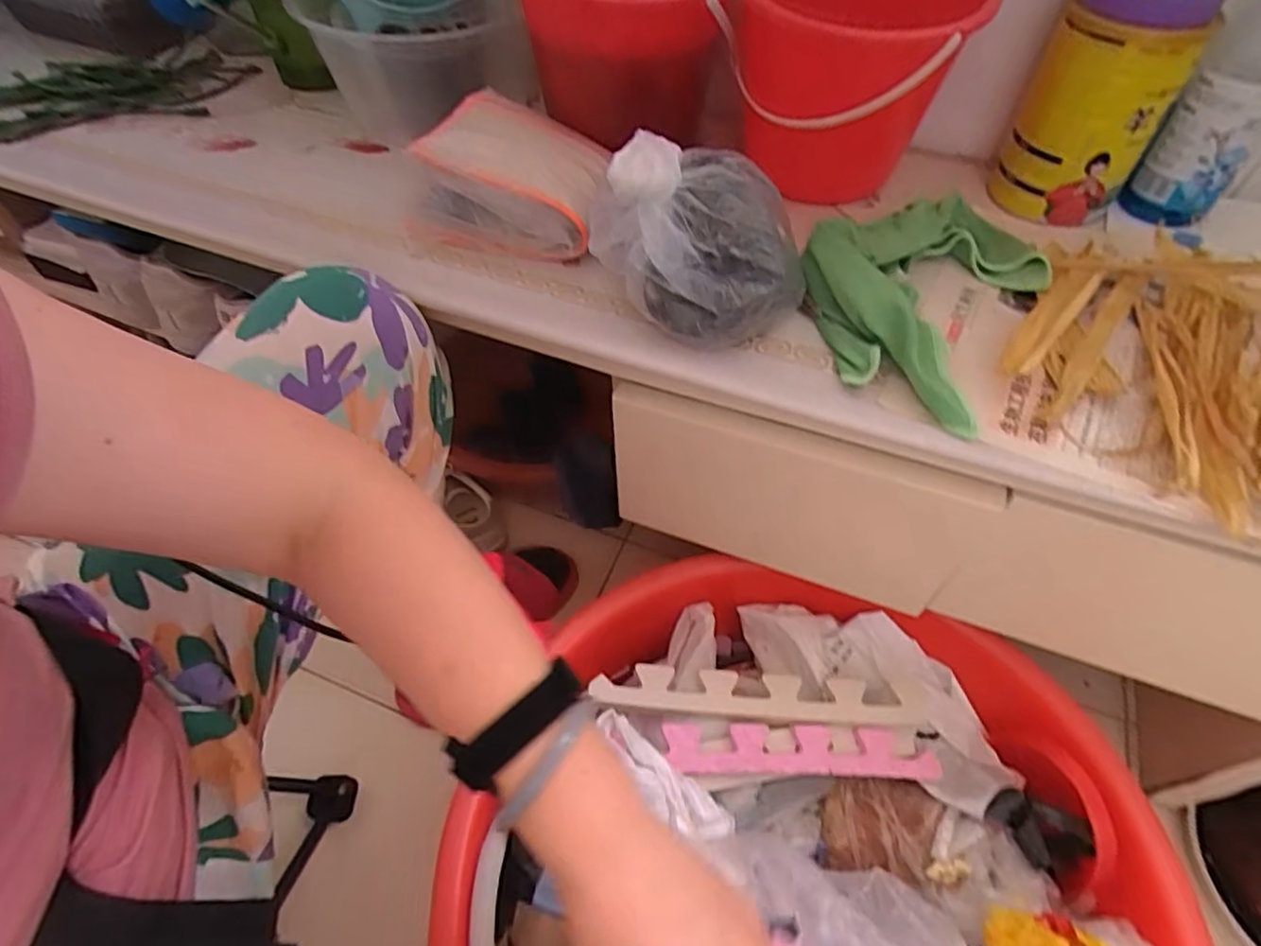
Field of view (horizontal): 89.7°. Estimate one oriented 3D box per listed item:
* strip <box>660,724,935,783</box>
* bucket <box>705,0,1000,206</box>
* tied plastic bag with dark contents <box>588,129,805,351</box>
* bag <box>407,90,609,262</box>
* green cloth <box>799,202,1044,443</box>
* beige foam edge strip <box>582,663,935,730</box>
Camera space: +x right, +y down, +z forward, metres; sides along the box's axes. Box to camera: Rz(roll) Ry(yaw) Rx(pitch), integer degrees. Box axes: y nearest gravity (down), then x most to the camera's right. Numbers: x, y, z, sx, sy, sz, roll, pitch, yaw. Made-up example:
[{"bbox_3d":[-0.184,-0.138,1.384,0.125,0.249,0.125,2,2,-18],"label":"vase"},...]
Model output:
[{"bbox_3d":[0.145,0.232,0.527,0.234,0.009,0.037,5,73,-6],"label":"strip"},{"bbox_3d":[0.162,-0.317,0.517,0.179,0.159,0.179,0,53,0],"label":"bucket"},{"bbox_3d":[0.039,-0.163,0.440,0.155,0.094,0.096,32,59,21],"label":"tied plastic bag with dark contents"},{"bbox_3d":[-0.090,-0.239,0.518,0.151,0.065,0.132,14,55,10],"label":"bag"},{"bbox_3d":[0.206,-0.140,0.458,0.157,0.044,0.213,29,59,20],"label":"green cloth"},{"bbox_3d":[0.108,0.193,0.551,0.280,0.014,0.044,1,53,1],"label":"beige foam edge strip"}]

